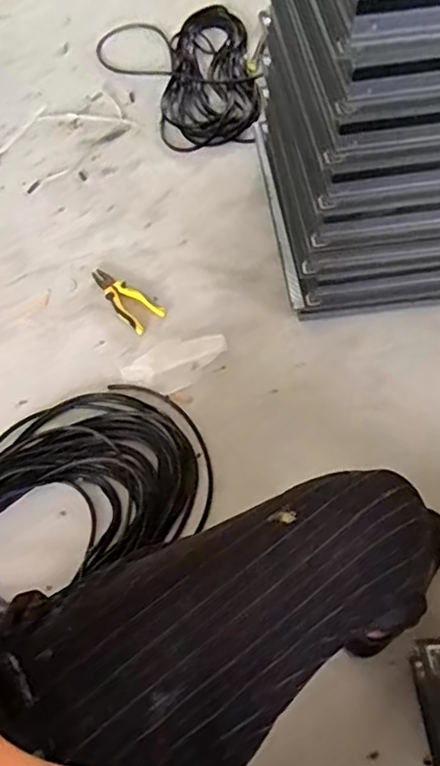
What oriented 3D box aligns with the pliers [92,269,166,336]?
[{"bbox_3d":[-0.205,-0.182,1.238,0.199,0.021,0.074,40,69,23],"label":"pliers"}]

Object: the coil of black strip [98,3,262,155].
[{"bbox_3d":[-0.060,-0.865,1.623,0.396,0.072,0.612,-26,61,-12],"label":"coil of black strip"}]

